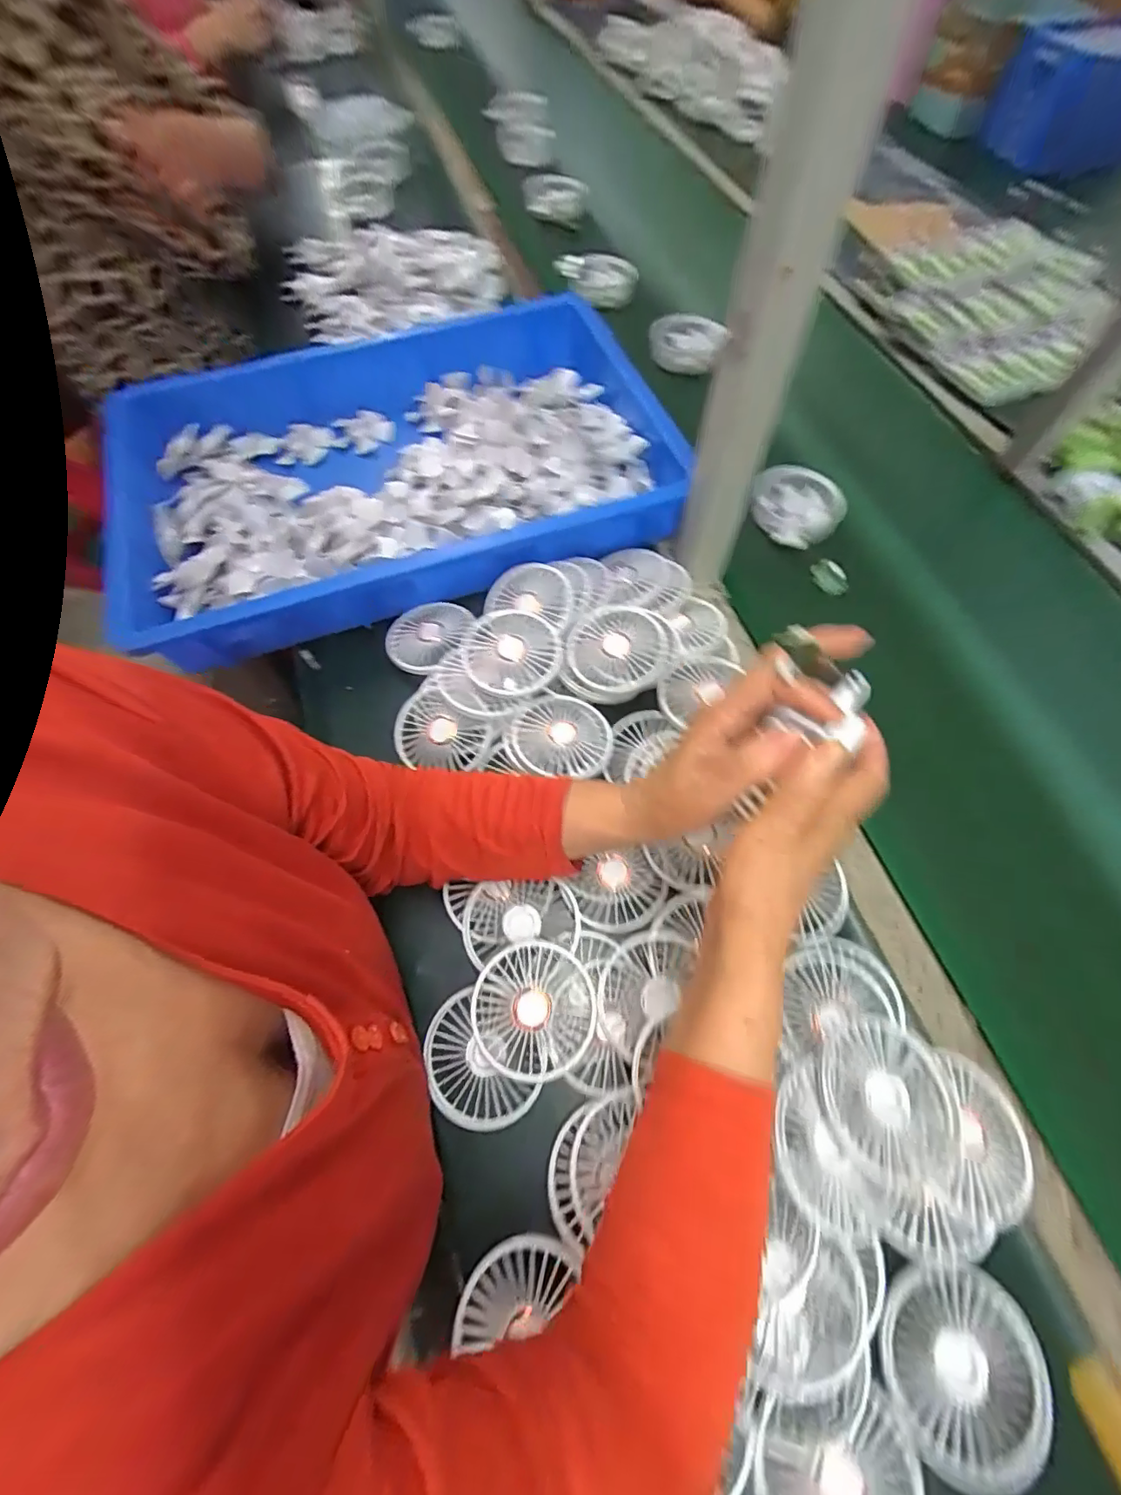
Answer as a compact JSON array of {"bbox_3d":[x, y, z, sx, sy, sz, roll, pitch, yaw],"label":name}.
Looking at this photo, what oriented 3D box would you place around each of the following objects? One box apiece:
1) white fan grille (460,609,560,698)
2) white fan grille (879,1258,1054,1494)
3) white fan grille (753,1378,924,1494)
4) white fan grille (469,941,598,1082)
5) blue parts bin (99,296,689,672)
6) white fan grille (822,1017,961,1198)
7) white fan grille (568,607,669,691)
[{"bbox_3d":[-0.046,-0.090,0.497,0.090,0.014,0.086,0,64,0],"label":"white fan grille"},{"bbox_3d":[0.237,0.364,0.319,0.090,0.013,0.095,11,65,5],"label":"white fan grille"},{"bbox_3d":[0.152,0.401,0.292,0.088,0.022,0.085,0,64,0],"label":"white fan grille"},{"bbox_3d":[-0.019,0.188,0.392,0.085,0.021,0.086,-1,67,3],"label":"white fan grille"},{"bbox_3d":[-0.189,-0.314,0.597,0.587,0.068,0.379,-13,65,-7],"label":"blue parts bin"},{"bbox_3d":[0.214,0.228,0.351,0.086,0.015,0.090,19,58,-1],"label":"white fan grille"},{"bbox_3d":[0.055,-0.096,0.503,0.082,0.013,0.094,42,71,18],"label":"white fan grille"}]

